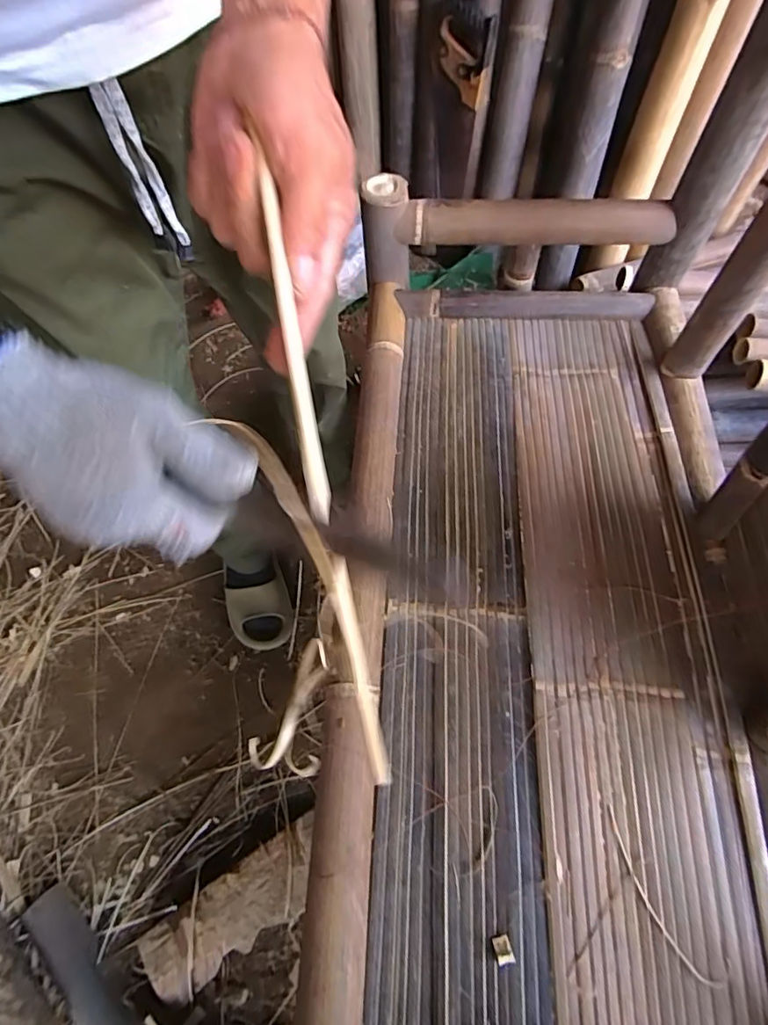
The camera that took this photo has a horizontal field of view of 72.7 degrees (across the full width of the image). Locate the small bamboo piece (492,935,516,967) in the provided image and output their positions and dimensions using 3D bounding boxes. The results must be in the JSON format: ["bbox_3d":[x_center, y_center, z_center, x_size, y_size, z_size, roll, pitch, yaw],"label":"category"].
[{"bbox_3d":[0.115,0.421,0.501,0.017,0.004,0.024,-10,64,-6],"label":"small bamboo piece"}]

